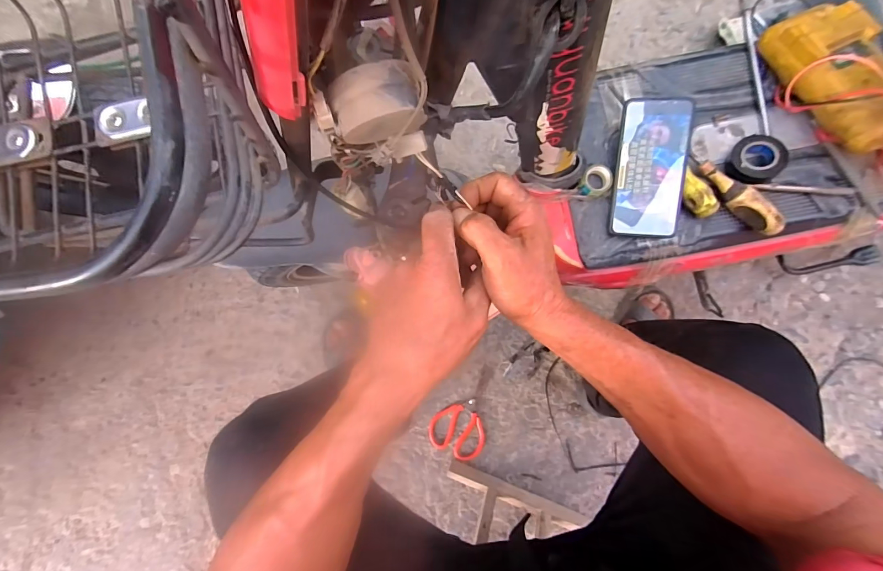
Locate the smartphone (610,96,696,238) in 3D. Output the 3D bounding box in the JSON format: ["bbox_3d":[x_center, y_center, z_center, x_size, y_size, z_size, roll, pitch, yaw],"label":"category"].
[{"bbox_3d":[0.256,-0.143,0.464,0.076,0.009,0.162,5,99,18],"label":"smartphone"}]

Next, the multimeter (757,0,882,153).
[{"bbox_3d":[0.466,-0.244,0.433,0.097,0.061,0.195,-17,71,0],"label":"multimeter"}]

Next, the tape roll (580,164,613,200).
[{"bbox_3d":[0.195,-0.130,0.482,0.038,0.020,0.039,0,85,5],"label":"tape roll"}]

